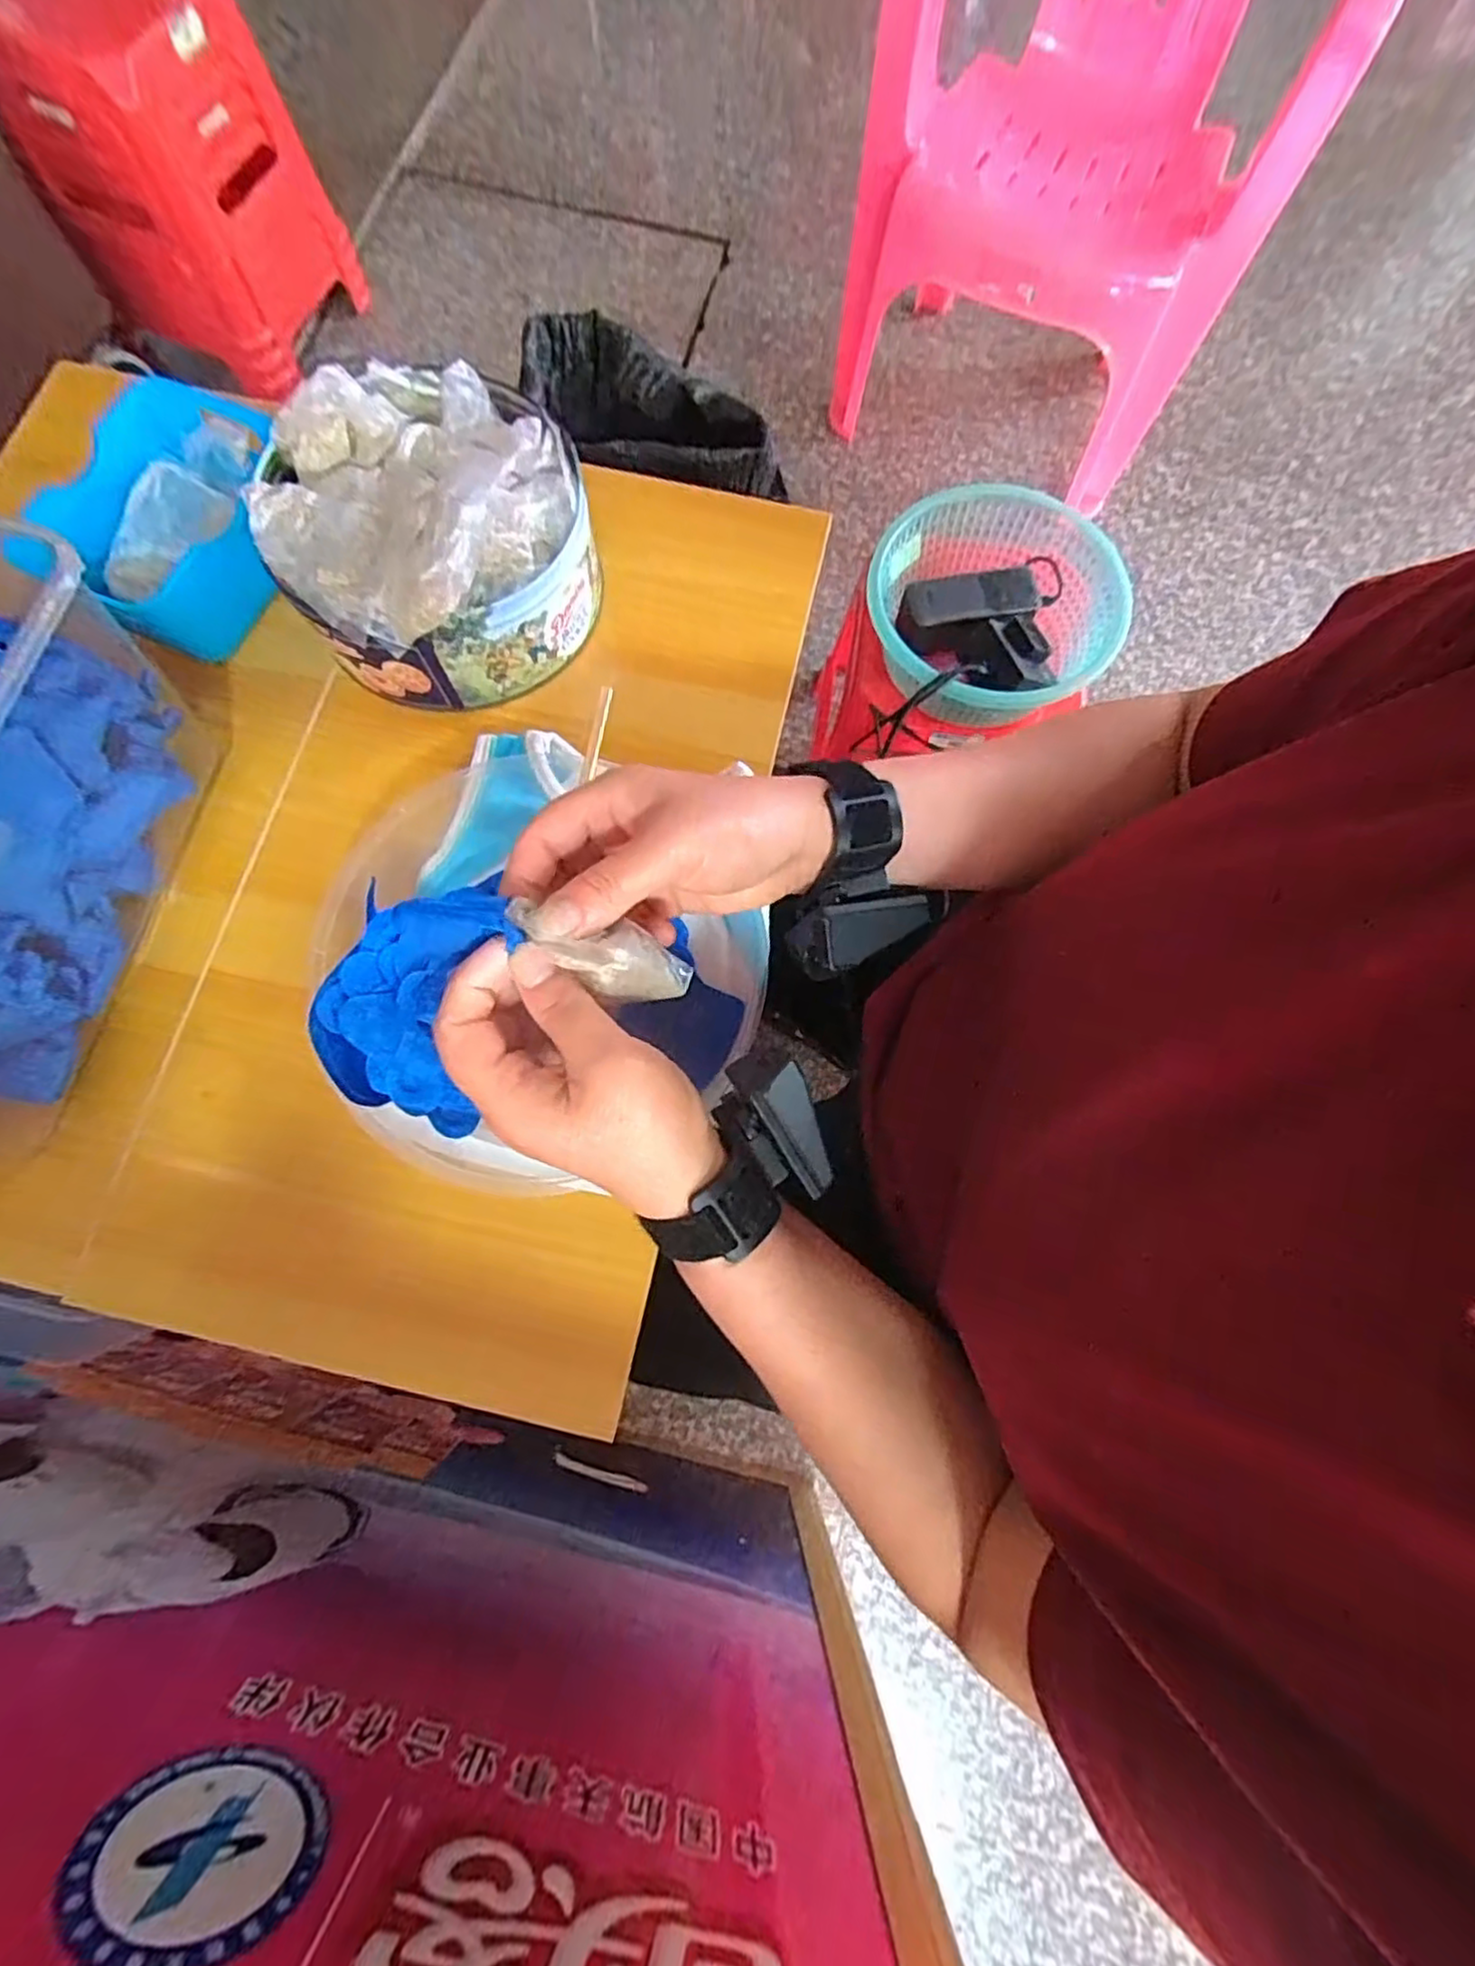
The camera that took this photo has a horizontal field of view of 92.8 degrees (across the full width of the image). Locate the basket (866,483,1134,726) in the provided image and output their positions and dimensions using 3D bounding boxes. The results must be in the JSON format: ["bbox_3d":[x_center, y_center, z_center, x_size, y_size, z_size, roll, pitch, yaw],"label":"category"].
[{"bbox_3d":[0.249,-0.360,0.694,0.225,0.080,0.220,0,76,-2],"label":"basket"}]

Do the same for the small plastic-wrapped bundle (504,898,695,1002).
[{"bbox_3d":[-0.054,-0.009,0.294,0.082,0.026,0.030,17,73,-33],"label":"small plastic-wrapped bundle"}]

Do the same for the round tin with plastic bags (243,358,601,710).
[{"bbox_3d":[-0.185,-0.275,0.424,0.173,0.101,0.176,0,76,-2],"label":"round tin with plastic bags"}]

